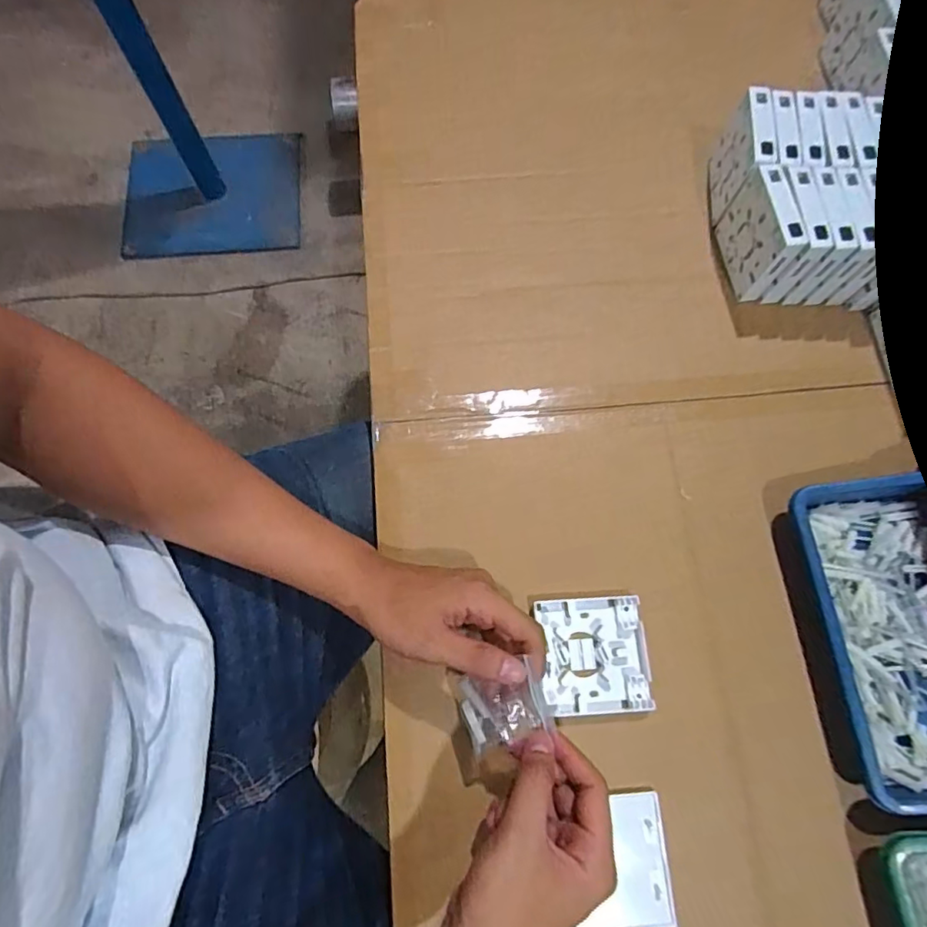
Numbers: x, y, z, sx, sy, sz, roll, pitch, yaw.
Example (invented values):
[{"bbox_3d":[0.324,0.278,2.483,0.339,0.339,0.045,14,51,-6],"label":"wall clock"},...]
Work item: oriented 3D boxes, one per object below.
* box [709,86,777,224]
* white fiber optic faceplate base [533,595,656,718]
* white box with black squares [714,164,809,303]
[{"bbox_3d":[0.268,-0.295,0.536,0.023,0.089,0.081,8,73,1],"label":"box"},{"bbox_3d":[0.104,0.153,0.437,0.082,0.013,0.086,-4,73,-3],"label":"white fiber optic faceplate base"},{"bbox_3d":[0.276,-0.212,0.514,0.022,0.086,0.089,-8,73,-4],"label":"white box with black squares"}]

